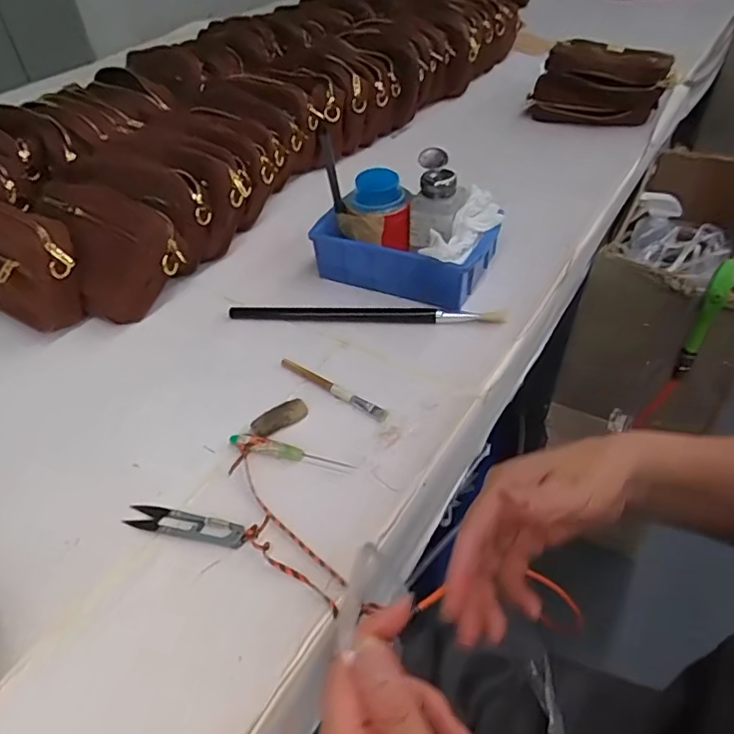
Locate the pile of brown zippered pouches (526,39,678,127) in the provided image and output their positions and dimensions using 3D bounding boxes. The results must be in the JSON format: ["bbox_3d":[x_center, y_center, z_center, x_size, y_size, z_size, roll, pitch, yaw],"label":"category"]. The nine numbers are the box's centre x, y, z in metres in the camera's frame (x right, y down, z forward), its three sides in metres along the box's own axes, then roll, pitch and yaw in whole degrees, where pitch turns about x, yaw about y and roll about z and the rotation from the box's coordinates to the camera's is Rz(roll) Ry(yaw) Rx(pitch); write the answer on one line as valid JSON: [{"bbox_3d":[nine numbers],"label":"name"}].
[{"bbox_3d":[0.391,-0.477,0.962,0.213,0.110,0.071,22,50,24],"label":"pile of brown zippered pouches"}]

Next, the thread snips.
[{"bbox_3d":[-0.142,0.122,0.441,0.099,0.004,0.022,6,45,14],"label":"thread snips"}]

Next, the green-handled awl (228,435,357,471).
[{"bbox_3d":[-0.066,0.070,0.483,0.114,0.009,0.016,8,45,16],"label":"green-handled awl"}]

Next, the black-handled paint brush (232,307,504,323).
[{"bbox_3d":[-0.003,-0.058,0.613,0.297,0.008,0.015,0,43,8],"label":"black-handled paint brush"}]

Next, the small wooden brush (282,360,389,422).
[{"bbox_3d":[-0.034,0.019,0.542,0.127,0.004,0.013,27,52,31],"label":"small wooden brush"}]

